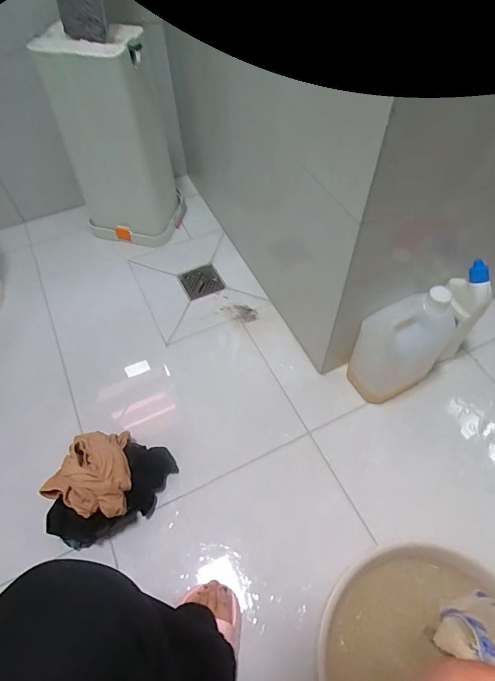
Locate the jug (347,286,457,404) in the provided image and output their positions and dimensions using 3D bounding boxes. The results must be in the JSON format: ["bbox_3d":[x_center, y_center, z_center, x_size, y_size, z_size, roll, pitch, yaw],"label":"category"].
[{"bbox_3d":[0.284,0.022,0.748,0.153,0.227,0.090,-23,59,-13],"label":"jug"}]

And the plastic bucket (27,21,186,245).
[{"bbox_3d":[-0.305,-0.456,0.955,0.248,0.469,0.166,2,52,3],"label":"plastic bucket"}]

